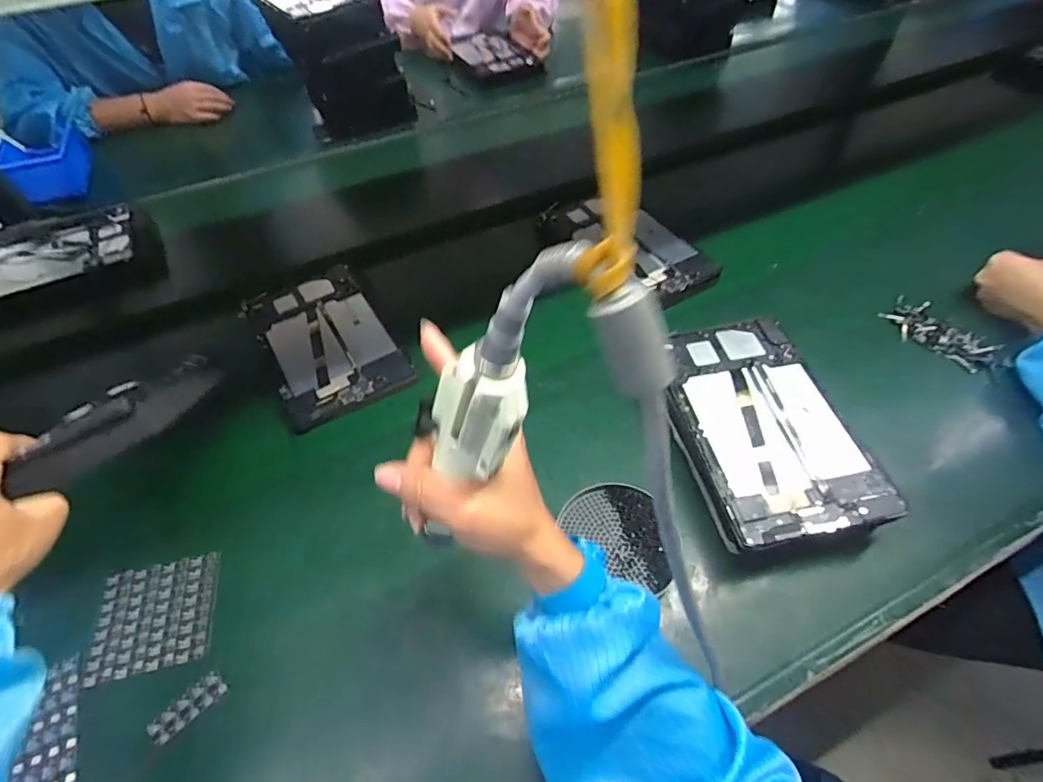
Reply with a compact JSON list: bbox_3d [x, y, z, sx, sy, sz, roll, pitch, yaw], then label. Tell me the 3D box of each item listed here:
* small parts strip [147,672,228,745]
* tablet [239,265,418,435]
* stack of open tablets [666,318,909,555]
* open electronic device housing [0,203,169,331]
[{"bbox_3d":[-0.274,0.258,0.421,0.060,0.004,0.023,-38,60,-23],"label":"small parts strip"},{"bbox_3d":[-0.252,-0.064,0.657,0.147,0.011,0.247,-28,56,-18],"label":"tablet"},{"bbox_3d":[0.230,0.035,0.519,0.157,0.050,0.255,-14,52,-6],"label":"stack of open tablets"},{"bbox_3d":[-0.693,-0.200,0.776,0.257,0.035,0.199,-24,60,-17],"label":"open electronic device housing"}]

